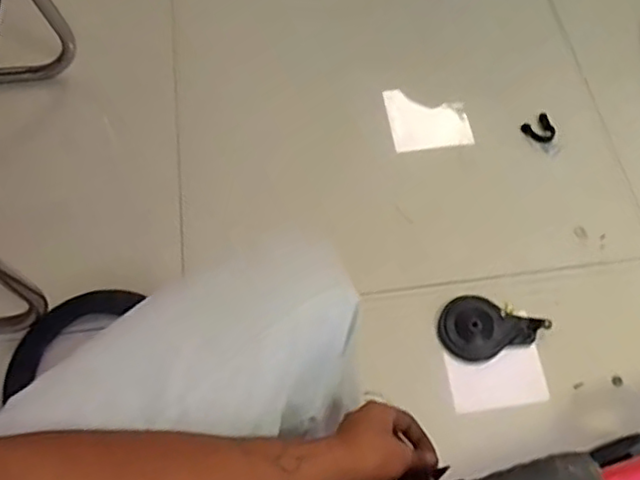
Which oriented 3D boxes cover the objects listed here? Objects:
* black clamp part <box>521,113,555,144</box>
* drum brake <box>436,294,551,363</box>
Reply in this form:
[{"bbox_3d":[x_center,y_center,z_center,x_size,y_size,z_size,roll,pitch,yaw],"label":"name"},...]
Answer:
[{"bbox_3d":[0.406,-0.201,1.217,0.051,0.016,0.051,-25,64,-13],"label":"black clamp part"},{"bbox_3d":[0.265,0.128,1.041,0.160,0.030,0.101,-16,62,-8],"label":"drum brake"}]

